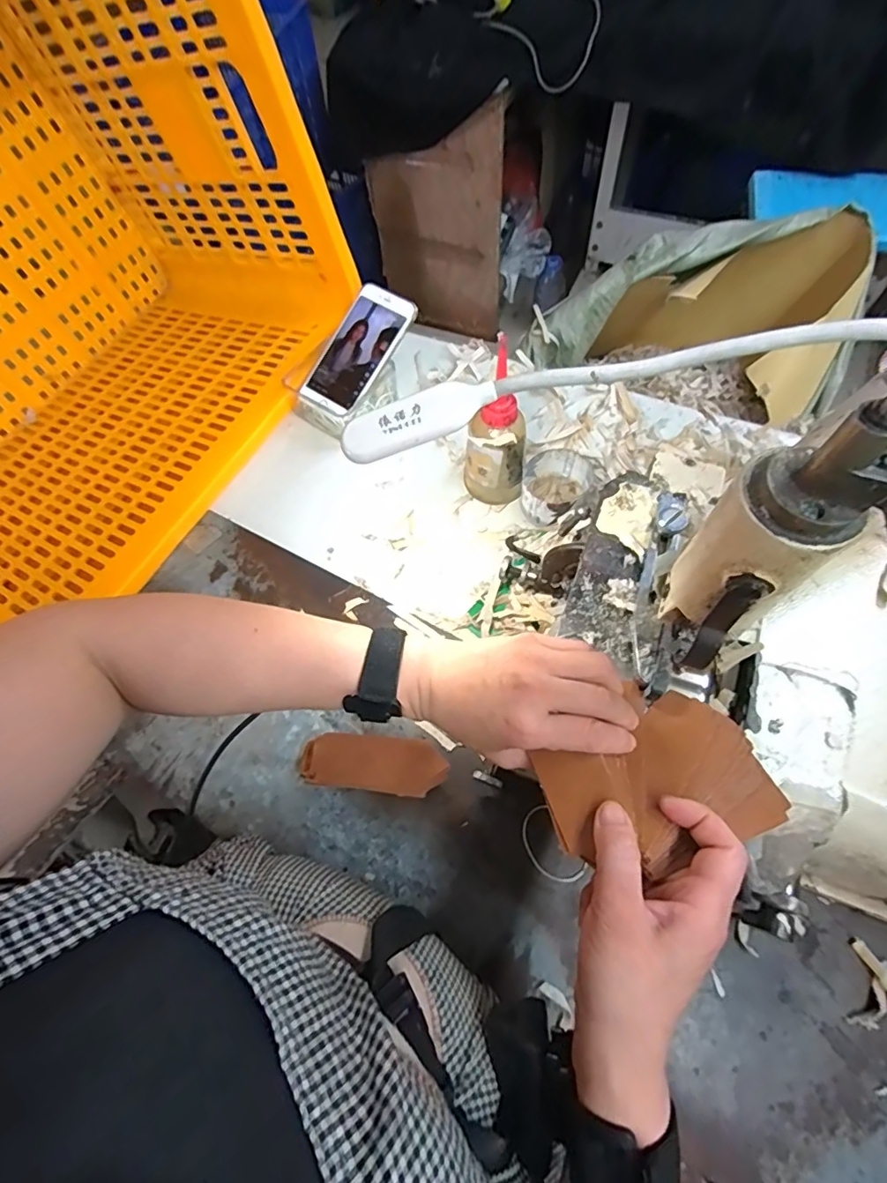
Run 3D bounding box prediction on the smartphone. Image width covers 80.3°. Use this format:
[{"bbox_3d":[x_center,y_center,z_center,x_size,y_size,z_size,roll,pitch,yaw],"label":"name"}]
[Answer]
[{"bbox_3d":[-0.096,-0.276,0.606,0.075,0.009,0.150,35,95,9],"label":"smartphone"}]

